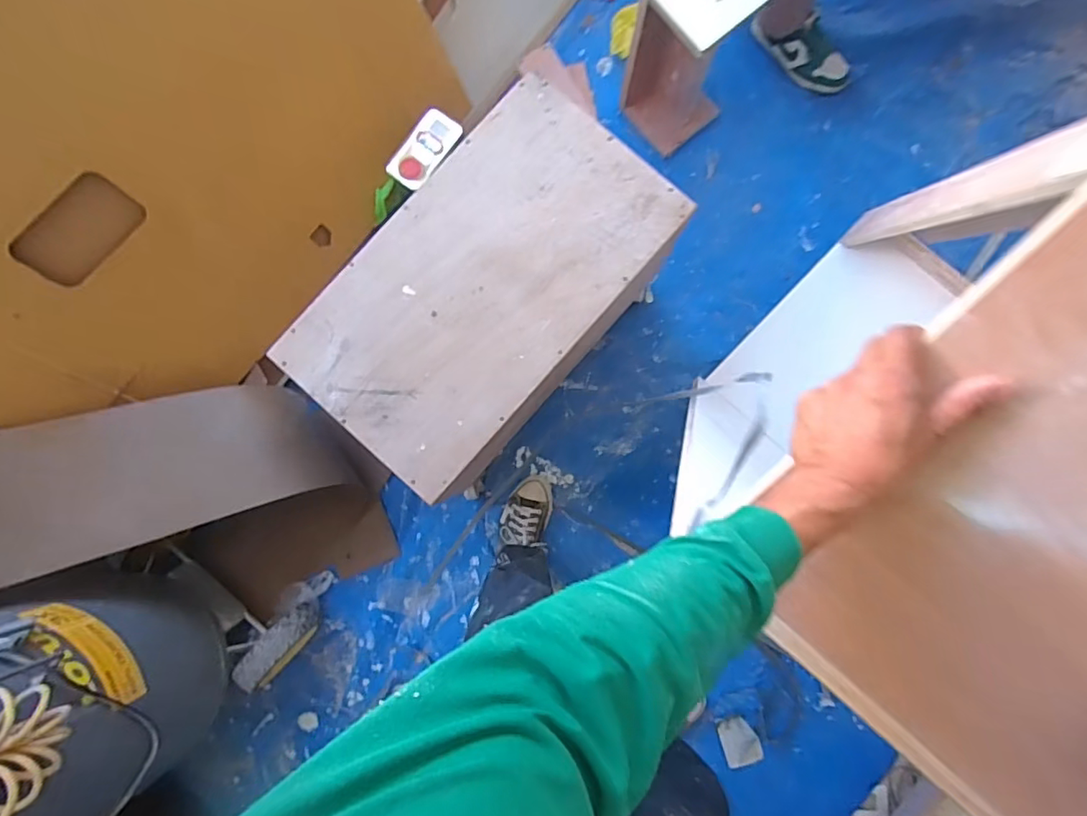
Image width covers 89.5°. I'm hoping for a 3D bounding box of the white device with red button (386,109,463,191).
[{"bbox_3d":[-0.243,-0.532,1.127,0.085,0.022,0.167,34,87,4],"label":"white device with red button"}]

